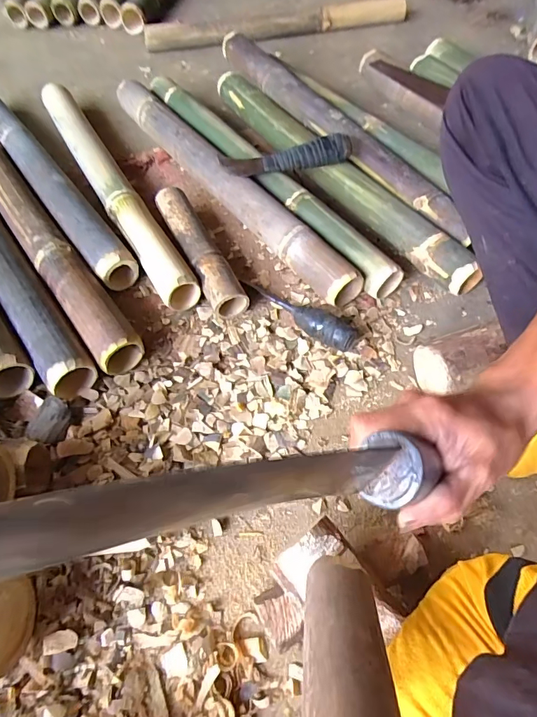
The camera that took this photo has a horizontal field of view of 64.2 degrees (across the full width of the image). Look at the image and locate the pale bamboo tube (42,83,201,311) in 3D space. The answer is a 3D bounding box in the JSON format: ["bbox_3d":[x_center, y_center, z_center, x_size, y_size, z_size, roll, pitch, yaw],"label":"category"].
[{"bbox_3d":[-0.283,-0.322,0.740,0.056,0.066,0.667,-28,62,-15],"label":"pale bamboo tube"}]

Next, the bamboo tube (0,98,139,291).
[{"bbox_3d":[-0.410,-0.347,0.751,0.061,0.047,0.674,-33,63,-18],"label":"bamboo tube"}]

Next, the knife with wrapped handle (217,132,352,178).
[{"bbox_3d":[0.027,-0.321,0.678,0.208,0.044,0.044,-3,58,0],"label":"knife with wrapped handle"}]

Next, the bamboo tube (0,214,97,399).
[{"bbox_3d":[-0.423,-0.184,0.653,0.060,0.059,0.632,-33,63,-18],"label":"bamboo tube"}]

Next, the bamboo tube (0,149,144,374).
[{"bbox_3d":[-0.373,-0.218,0.666,0.061,0.053,0.645,-33,63,-18],"label":"bamboo tube"}]

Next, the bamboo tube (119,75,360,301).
[{"bbox_3d":[-0.085,-0.305,0.720,0.069,0.066,0.642,-32,63,-17],"label":"bamboo tube"}]

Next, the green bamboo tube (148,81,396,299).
[{"bbox_3d":[-0.031,-0.331,0.743,0.060,0.066,0.674,-31,62,-16],"label":"green bamboo tube"}]

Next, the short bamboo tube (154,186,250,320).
[{"bbox_3d":[-0.104,-0.162,0.641,0.048,0.052,0.248,-23,60,-13],"label":"short bamboo tube"}]

